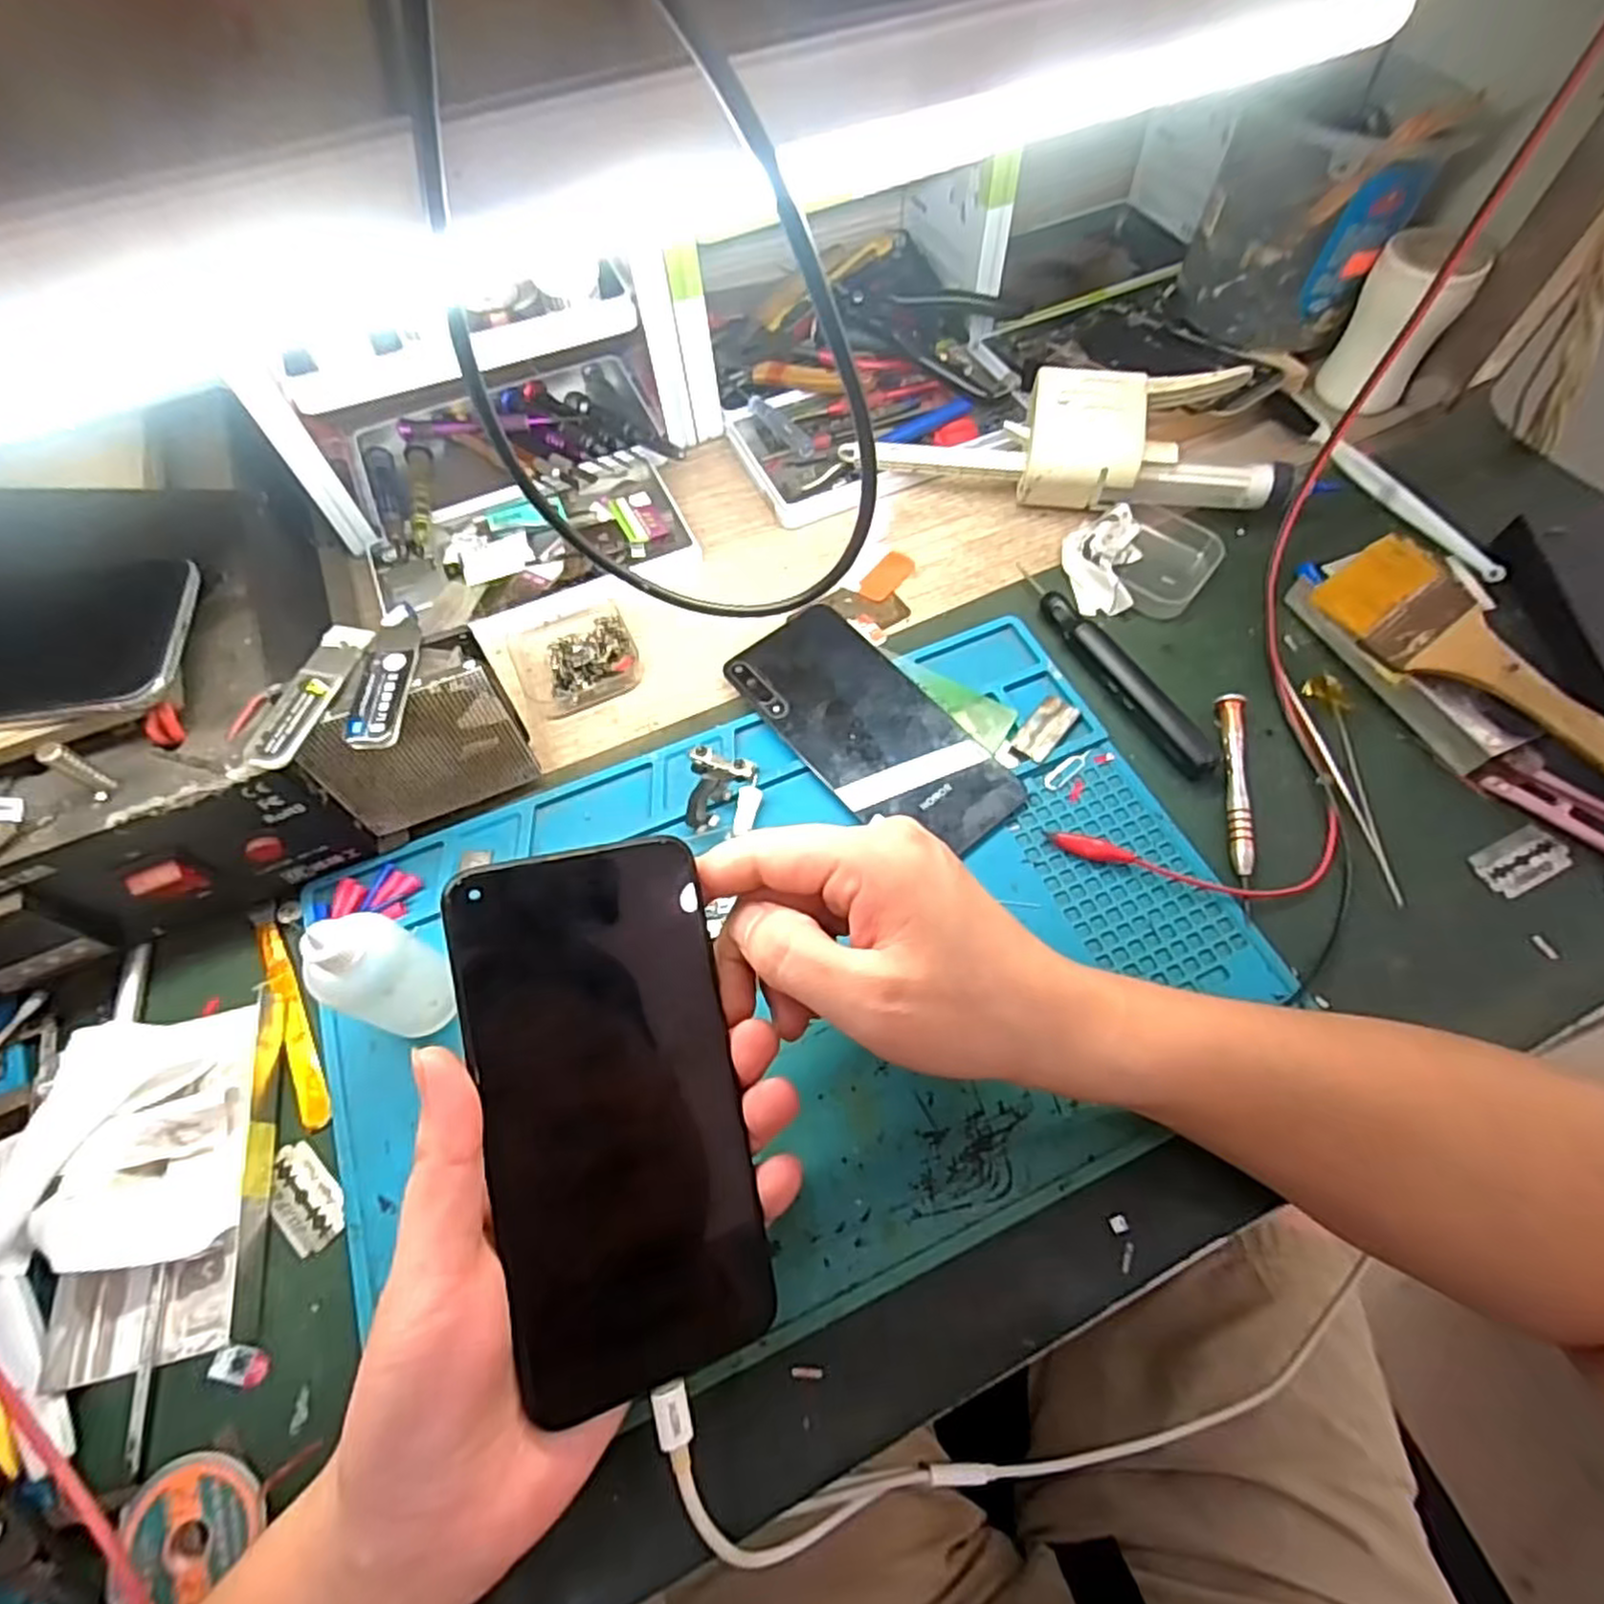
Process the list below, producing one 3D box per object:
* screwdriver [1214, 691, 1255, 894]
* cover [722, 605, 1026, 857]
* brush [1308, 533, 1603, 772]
[{"bbox_3d":[0.204,-0.003,0.354,0.010,0.011,0.109,8,63,6],"label":"screwdriver"},{"bbox_3d":[0.034,-0.037,0.381,0.071,0.006,0.154,-36,67,-16],"label":"cover"},{"bbox_3d":[0.320,-0.060,0.354,0.063,0.012,0.162,-27,64,-10],"label":"brush"}]

